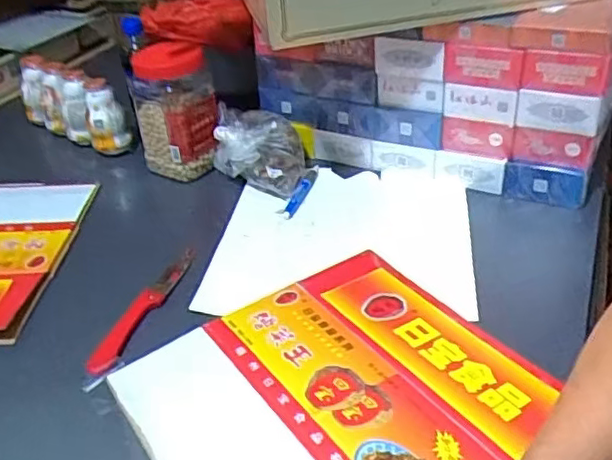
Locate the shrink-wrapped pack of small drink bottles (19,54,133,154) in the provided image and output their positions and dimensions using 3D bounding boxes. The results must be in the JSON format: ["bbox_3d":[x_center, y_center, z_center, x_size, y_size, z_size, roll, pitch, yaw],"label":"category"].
[{"bbox_3d":[-0.373,-0.200,1.010,0.247,0.095,0.059,24,44,33],"label":"shrink-wrapped pack of small drink bottles"}]

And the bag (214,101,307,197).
[{"bbox_3d":[-0.064,-0.109,0.889,0.126,0.074,0.150,-8,36,-6],"label":"bag"}]

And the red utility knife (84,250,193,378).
[{"bbox_3d":[-0.166,0.075,0.673,0.033,0.010,0.203,9,38,18],"label":"red utility knife"}]

